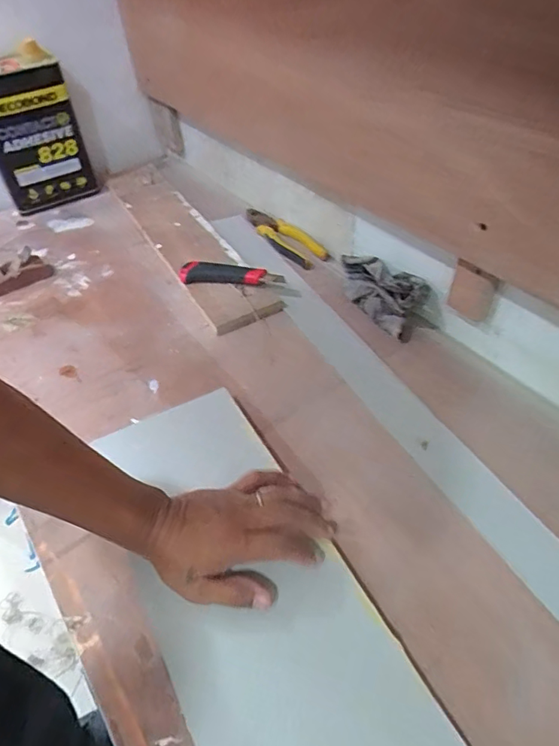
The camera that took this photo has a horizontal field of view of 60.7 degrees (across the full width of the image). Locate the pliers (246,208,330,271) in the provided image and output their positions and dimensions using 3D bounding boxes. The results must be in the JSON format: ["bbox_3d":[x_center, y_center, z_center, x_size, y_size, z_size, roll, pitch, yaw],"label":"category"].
[{"bbox_3d":[0.002,-0.250,0.854,0.048,0.019,0.214,-28,51,-21],"label":"pliers"}]

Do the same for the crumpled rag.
[{"bbox_3d":[0.143,-0.130,0.709,0.062,0.068,0.181,-22,49,-16],"label":"crumpled rag"}]

